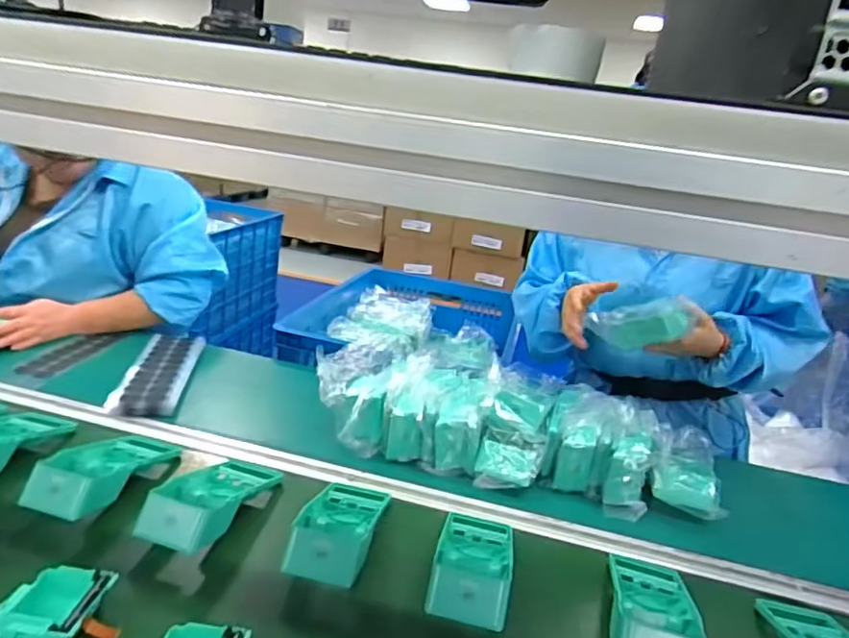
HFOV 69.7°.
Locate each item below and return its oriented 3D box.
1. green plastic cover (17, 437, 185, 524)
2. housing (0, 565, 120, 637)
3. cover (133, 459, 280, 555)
[{"bbox_3d":[-0.399,0.185,0.758,0.098,0.047,0.194,10,19,10],"label":"green plastic cover"},{"bbox_3d":[-0.331,0.265,0.544,0.080,0.044,0.079,8,18,3],"label":"housing"},{"bbox_3d":[-0.256,0.211,0.728,0.098,0.058,0.193,11,19,13],"label":"cover"}]

